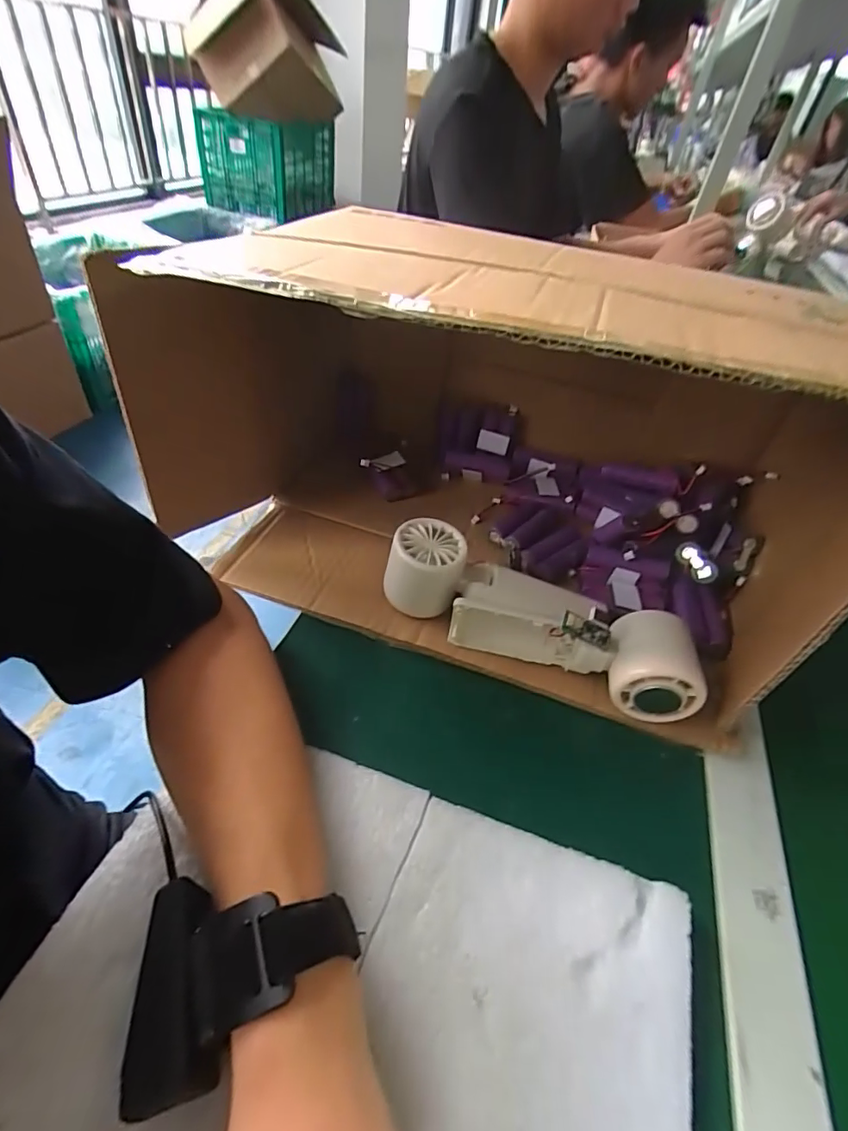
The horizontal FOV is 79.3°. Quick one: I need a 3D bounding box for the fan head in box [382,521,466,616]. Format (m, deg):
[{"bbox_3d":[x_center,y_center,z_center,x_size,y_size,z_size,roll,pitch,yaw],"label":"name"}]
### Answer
[{"bbox_3d":[0.002,0.004,0.382,0.051,0.059,0.046,18,44,10],"label":"fan head in box"}]

